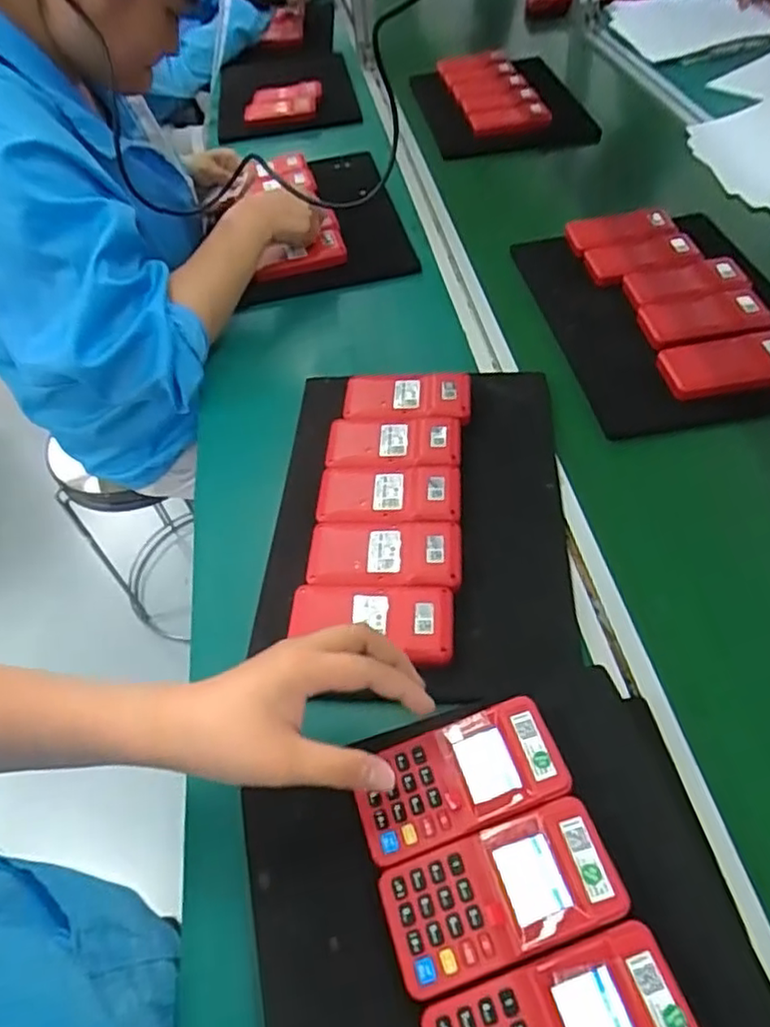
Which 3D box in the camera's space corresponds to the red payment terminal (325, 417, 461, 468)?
[{"bbox_3d":[0.007,-0.068,0.588,0.120,0.013,0.064,3,50,10],"label":"red payment terminal"}]

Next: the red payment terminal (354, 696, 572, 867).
[{"bbox_3d":[0.044,0.161,0.385,0.120,0.030,0.060,-17,52,-7],"label":"red payment terminal"}]

